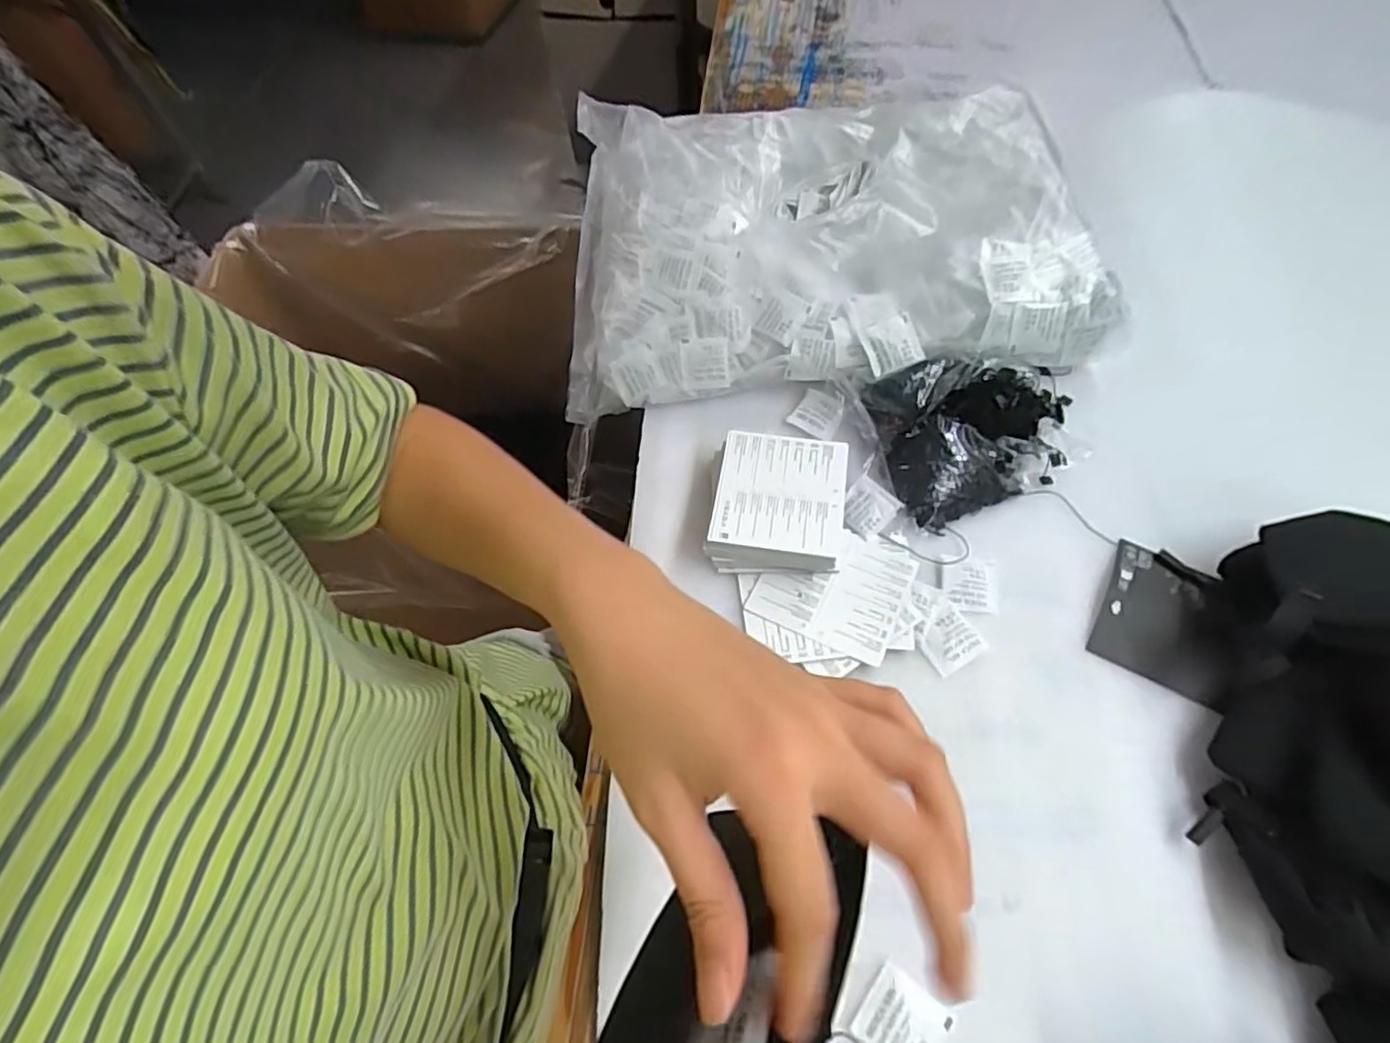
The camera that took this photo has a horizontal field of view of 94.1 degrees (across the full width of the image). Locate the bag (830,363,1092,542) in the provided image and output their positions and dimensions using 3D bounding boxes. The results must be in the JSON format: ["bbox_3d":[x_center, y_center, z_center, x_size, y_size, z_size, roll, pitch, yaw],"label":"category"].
[{"bbox_3d":[0.206,-0.061,0.494,0.172,0.050,0.123,-1,61,2],"label":"bag"}]

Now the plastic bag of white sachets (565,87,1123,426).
[{"bbox_3d":[0.108,-0.271,0.599,0.439,0.078,0.343,-1,61,2],"label":"plastic bag of white sachets"}]

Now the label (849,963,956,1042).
[{"bbox_3d":[0.110,0.265,0.341,0.043,0.004,0.040,32,67,18],"label":"label"}]

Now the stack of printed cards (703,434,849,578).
[{"bbox_3d":[0.061,-0.013,0.481,0.099,0.035,0.110,3,61,4],"label":"stack of printed cards"}]

